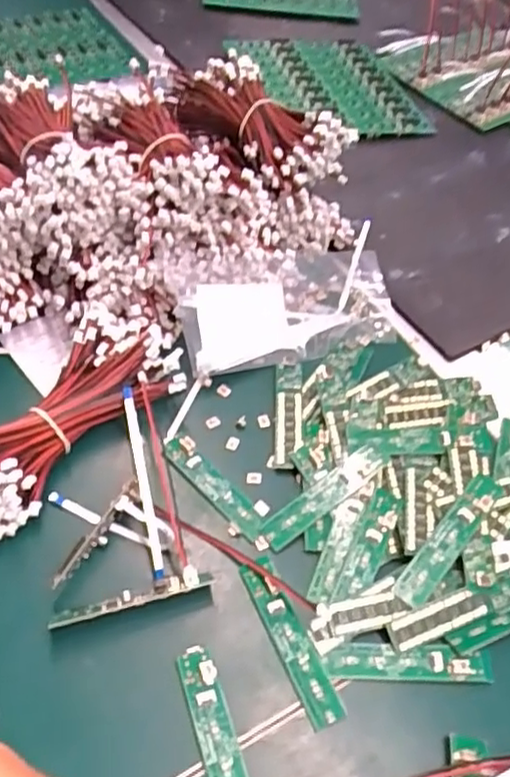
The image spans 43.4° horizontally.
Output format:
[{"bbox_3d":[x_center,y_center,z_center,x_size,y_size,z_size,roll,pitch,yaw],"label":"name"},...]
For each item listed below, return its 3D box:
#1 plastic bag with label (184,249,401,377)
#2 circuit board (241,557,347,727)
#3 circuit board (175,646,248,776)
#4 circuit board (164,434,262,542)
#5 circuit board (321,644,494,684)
[{"bbox_3d":[0.024,-0.059,0.465,0.158,0.018,0.091,-9,66,-20],"label":"plastic bag with label"},{"bbox_3d":[0.018,0.128,0.329,0.017,0.008,0.086,-20,56,-18],"label":"circuit board"},{"bbox_3d":[-0.018,0.164,0.299,0.017,0.008,0.084,-14,54,-14],"label":"circuit board"},{"bbox_3d":[-0.024,0.056,0.378,0.016,0.010,0.078,-36,62,-27],"label":"circuit board"},{"bbox_3d":[0.077,0.138,0.324,0.083,0.006,0.017,3,52,-2],"label":"circuit board"}]

